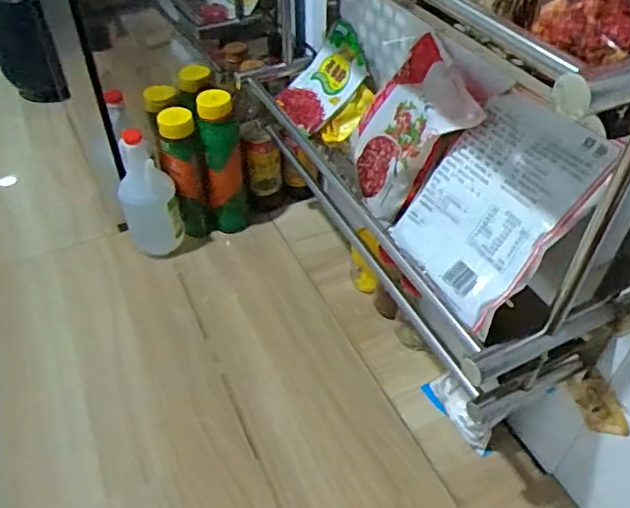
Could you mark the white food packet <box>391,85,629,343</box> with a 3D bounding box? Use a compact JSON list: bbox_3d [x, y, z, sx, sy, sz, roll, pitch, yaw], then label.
[{"bbox_3d":[0.165,-0.046,0.533,0.015,0.190,0.147,15,25,-45],"label":"white food packet"}]

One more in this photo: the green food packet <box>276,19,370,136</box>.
[{"bbox_3d":[0.014,-0.246,0.801,0.144,0.024,0.125,-49,46,10],"label":"green food packet"}]

